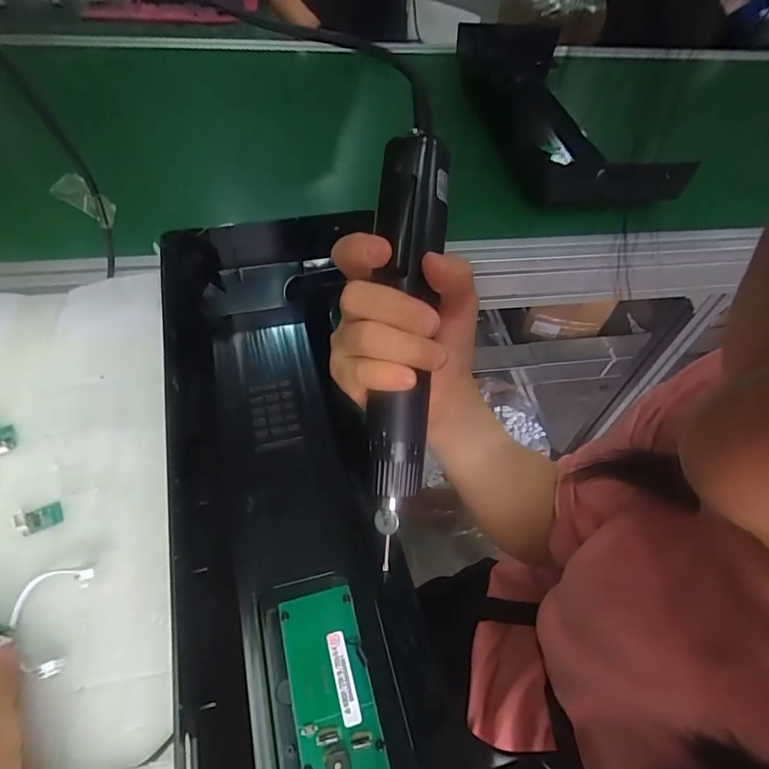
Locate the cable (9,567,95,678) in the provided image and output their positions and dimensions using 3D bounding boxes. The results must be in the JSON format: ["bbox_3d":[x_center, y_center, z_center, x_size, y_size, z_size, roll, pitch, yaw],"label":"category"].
[{"bbox_3d":[-0.211,0.142,0.289,0.046,0.019,0.059,9,54,5],"label":"cable"}]

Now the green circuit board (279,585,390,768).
[{"bbox_3d":[-0.032,0.181,0.281,0.046,0.009,0.108,-12,55,-11],"label":"green circuit board"}]

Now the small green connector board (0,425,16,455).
[{"bbox_3d":[-0.298,0.042,0.366,0.017,0.009,0.031,-24,45,-18],"label":"small green connector board"}]

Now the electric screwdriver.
[{"bbox_3d":[0.010,-0.024,0.250,0.035,0.026,0.217,5,91,1],"label":"electric screwdriver"}]

